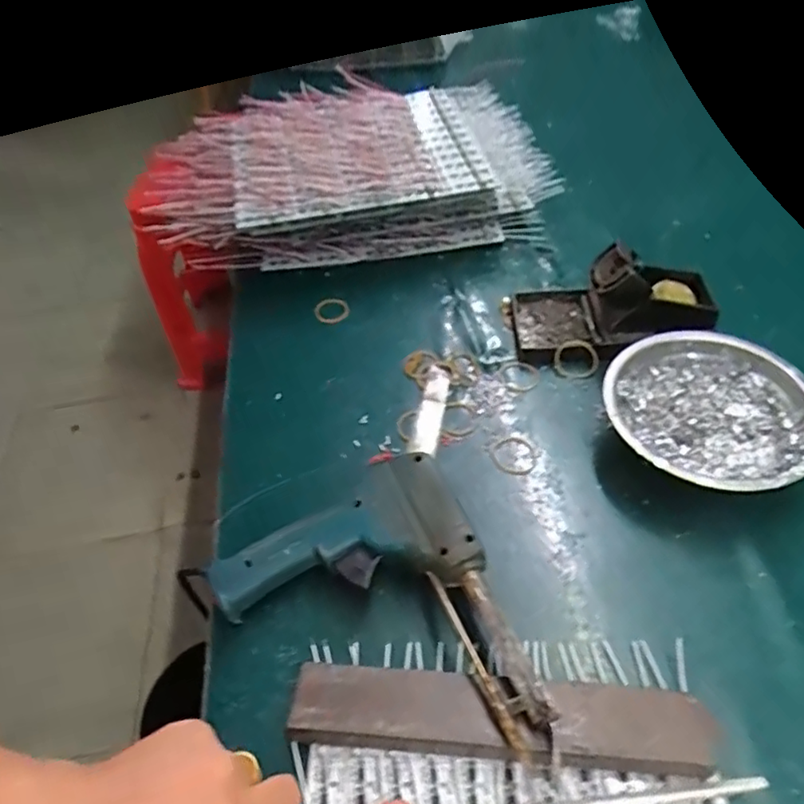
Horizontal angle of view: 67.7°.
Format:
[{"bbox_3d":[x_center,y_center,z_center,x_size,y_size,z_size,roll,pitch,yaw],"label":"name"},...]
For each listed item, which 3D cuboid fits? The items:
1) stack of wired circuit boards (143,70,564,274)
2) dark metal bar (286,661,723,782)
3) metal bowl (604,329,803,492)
[{"bbox_3d":[-0.042,-0.211,0.545,0.348,0.104,0.168,-15,51,-6],"label":"stack of wired circuit boards"},{"bbox_3d":[0.045,0.155,0.294,0.198,0.024,0.037,2,51,8],"label":"dark metal bar"},{"bbox_3d":[0.196,0.012,0.390,0.123,0.046,0.122,-3,51,3],"label":"metal bowl"}]

